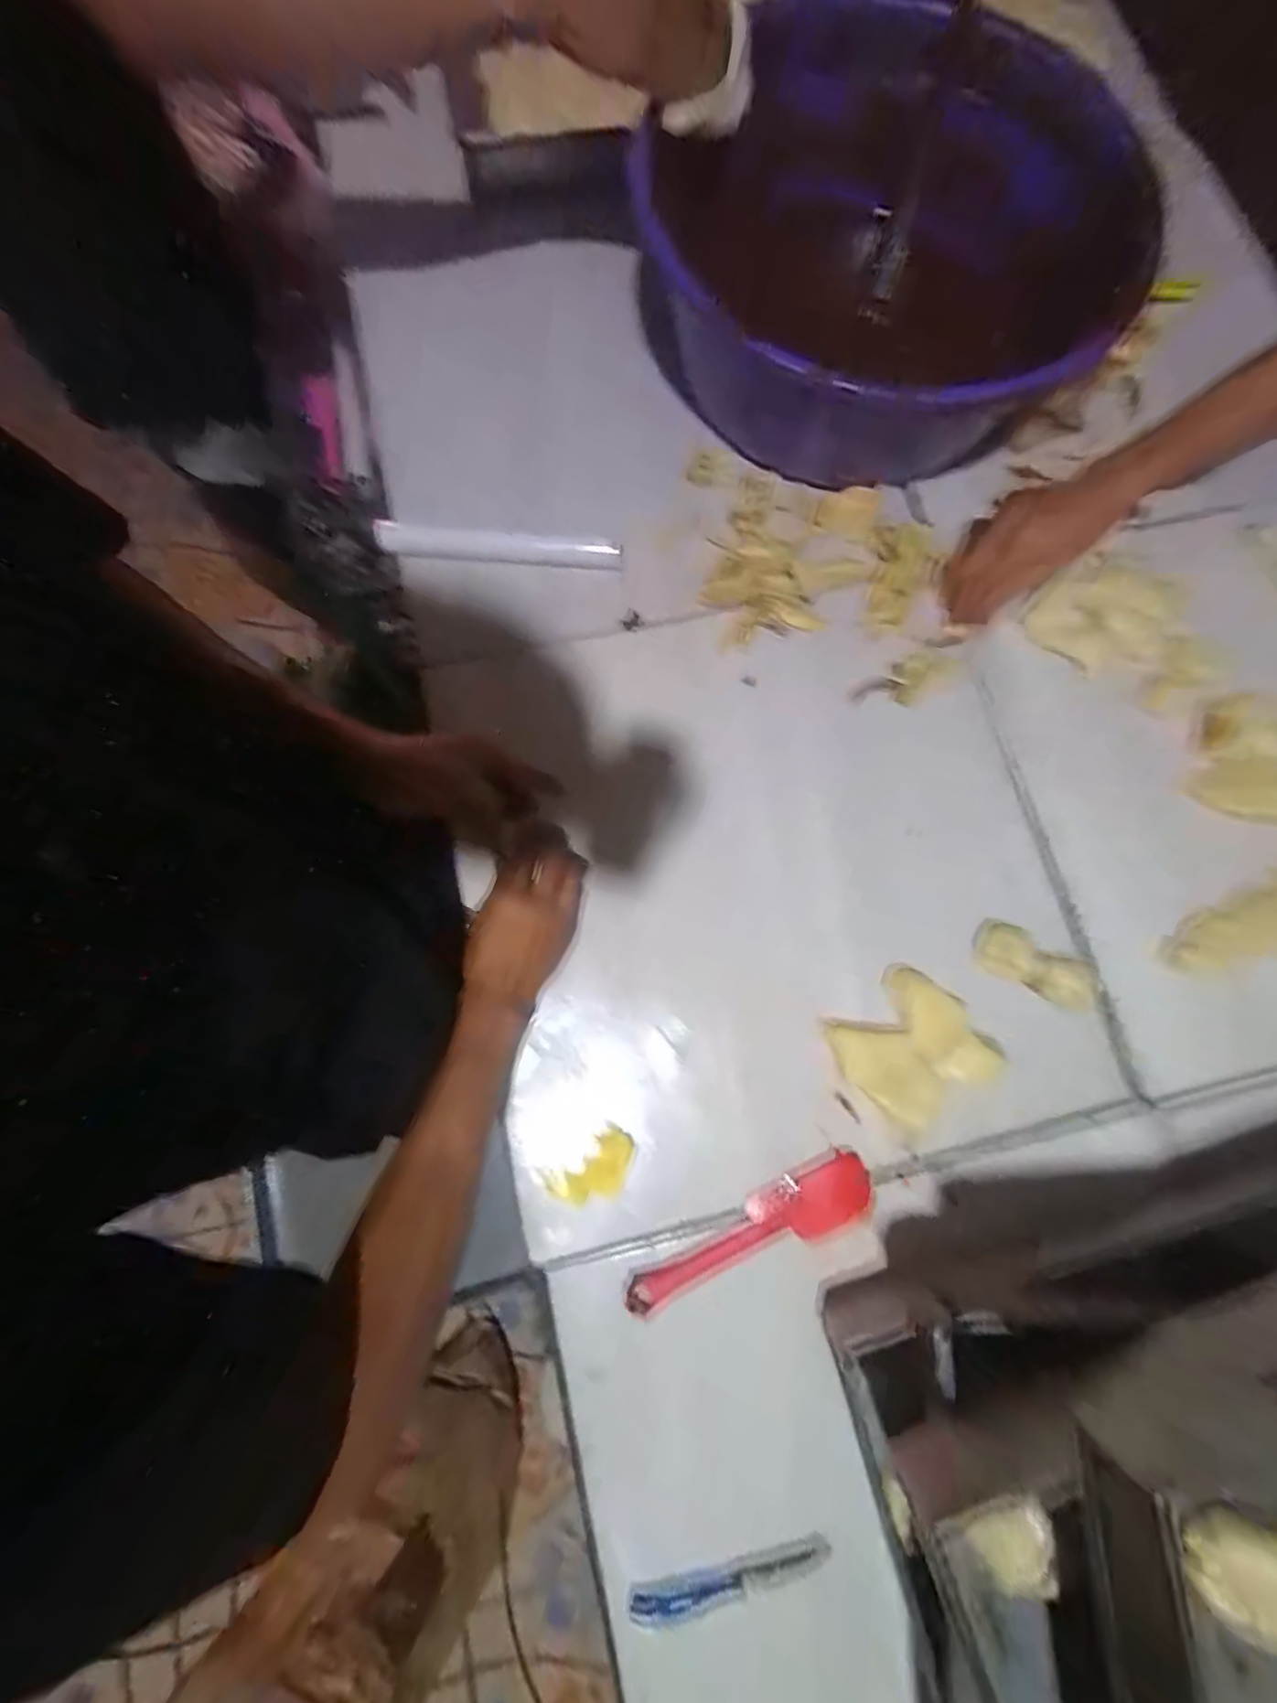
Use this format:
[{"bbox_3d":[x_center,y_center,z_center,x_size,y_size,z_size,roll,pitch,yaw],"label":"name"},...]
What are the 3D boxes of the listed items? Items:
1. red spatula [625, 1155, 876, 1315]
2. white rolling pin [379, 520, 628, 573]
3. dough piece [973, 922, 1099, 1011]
[{"bbox_3d":[0.085,0.287,0.440,0.196,0.011,0.052,-22,79,-5],"label":"red spatula"},{"bbox_3d":[-0.130,-0.284,0.555,0.226,0.023,0.030,4,78,1],"label":"white rolling pin"},{"bbox_3d":[0.323,0.092,0.485,0.095,0.019,0.043,25,79,5],"label":"dough piece"}]

